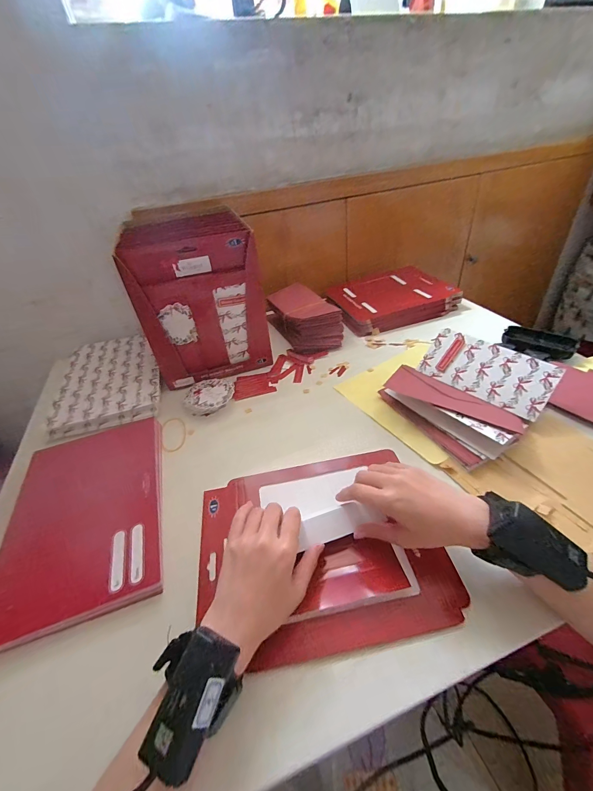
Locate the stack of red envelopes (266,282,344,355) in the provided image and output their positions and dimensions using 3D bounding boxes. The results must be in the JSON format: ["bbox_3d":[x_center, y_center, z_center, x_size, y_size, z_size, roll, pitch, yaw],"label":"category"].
[{"bbox_3d":[0.015,-0.167,0.701,0.106,0.072,0.201,-21,40,-17],"label":"stack of red envelopes"}]

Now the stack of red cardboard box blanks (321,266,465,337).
[{"bbox_3d":[0.216,-0.235,0.774,0.269,0.047,0.233,-16,39,-11],"label":"stack of red cardboard box blanks"}]

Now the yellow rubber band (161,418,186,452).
[{"bbox_3d":[-0.192,0.060,0.503,0.037,0.004,0.070,-10,44,-17],"label":"yellow rubber band"}]

